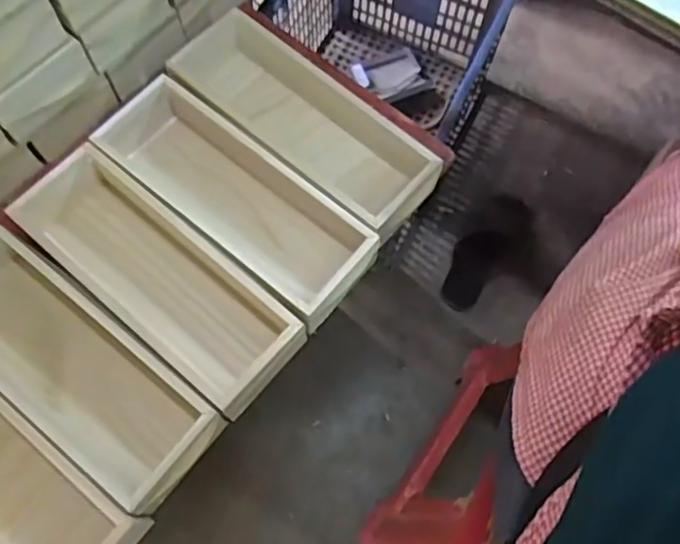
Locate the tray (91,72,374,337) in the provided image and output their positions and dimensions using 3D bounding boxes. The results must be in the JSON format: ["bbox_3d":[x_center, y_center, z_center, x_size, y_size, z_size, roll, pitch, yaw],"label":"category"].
[{"bbox_3d":[-0.104,-0.070,0.635,0.287,0.072,0.105,38,74,12],"label":"tray"}]

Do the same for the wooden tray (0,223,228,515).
[{"bbox_3d":[-0.236,0.082,0.569,0.280,0.063,0.103,37,74,12],"label":"wooden tray"}]

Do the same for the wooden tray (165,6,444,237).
[{"bbox_3d":[-0.036,-0.154,0.670,0.299,0.078,0.118,39,74,12],"label":"wooden tray"}]

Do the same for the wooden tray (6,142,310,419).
[{"bbox_3d":[-0.175,0.001,0.604,0.294,0.062,0.106,39,74,12],"label":"wooden tray"}]

